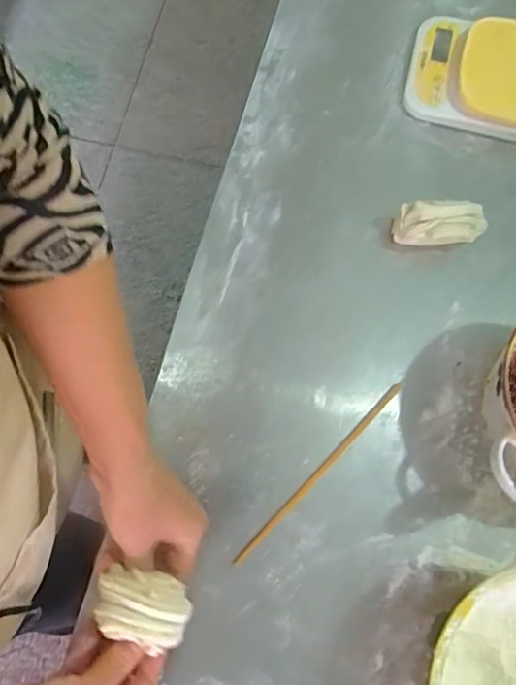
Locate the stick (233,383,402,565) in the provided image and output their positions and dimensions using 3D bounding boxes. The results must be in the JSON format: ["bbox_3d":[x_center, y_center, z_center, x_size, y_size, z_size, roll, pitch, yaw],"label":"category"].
[{"bbox_3d":[0.062,0.126,0.540,0.008,0.004,0.236,44,78,12],"label":"stick"}]

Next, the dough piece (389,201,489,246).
[{"bbox_3d":[0.198,-0.126,0.594,0.096,0.041,0.045,-3,73,-1],"label":"dough piece"}]

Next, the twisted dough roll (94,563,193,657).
[{"bbox_3d":[-0.086,0.200,0.408,0.066,0.031,0.050,12,74,3],"label":"twisted dough roll"}]

